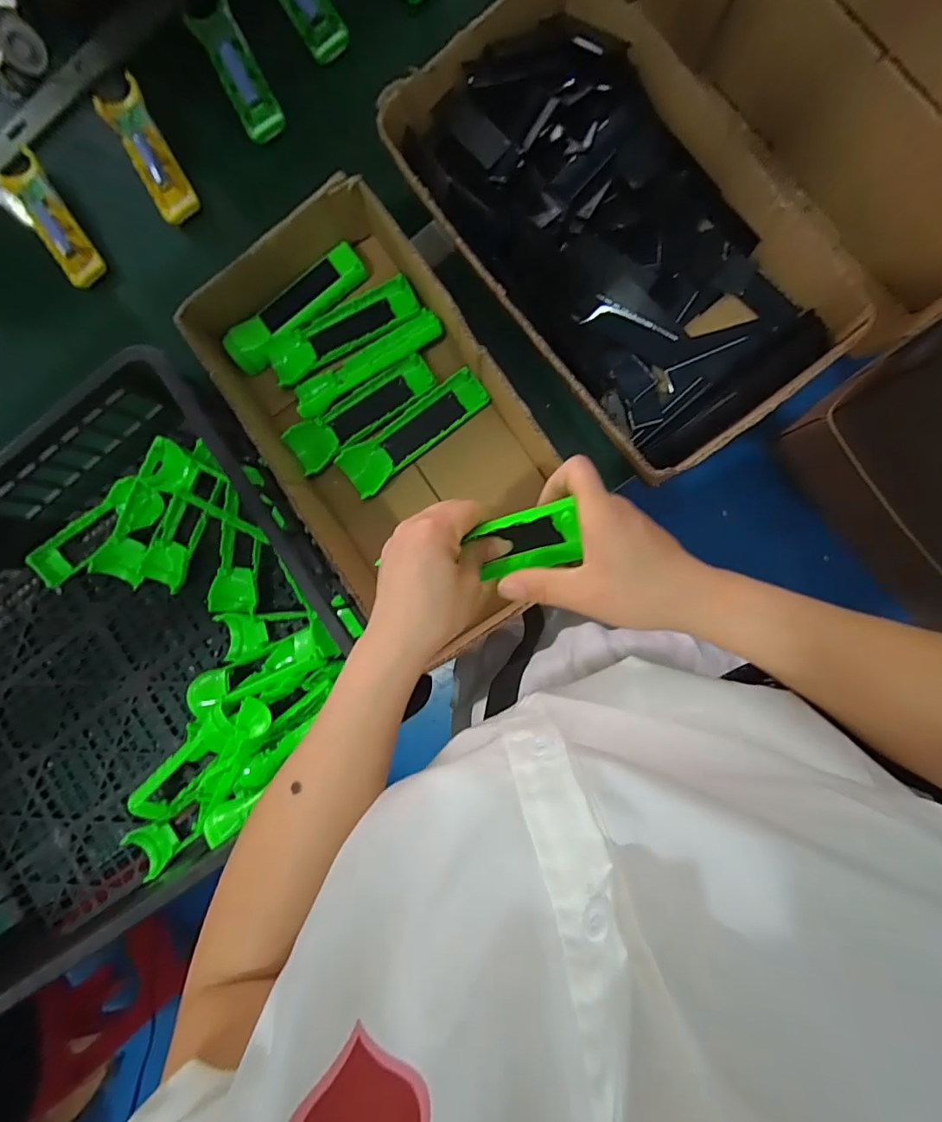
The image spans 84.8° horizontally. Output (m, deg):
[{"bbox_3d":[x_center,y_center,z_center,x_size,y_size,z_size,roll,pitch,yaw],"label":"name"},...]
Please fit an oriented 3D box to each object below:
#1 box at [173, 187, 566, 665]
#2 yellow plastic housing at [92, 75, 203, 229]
[{"bbox_3d":[-0.086,-0.142,0.518,0.229,0.090,0.402,-35,85,7],"label":"box"},{"bbox_3d":[-0.379,-0.480,0.603,0.054,0.034,0.175,-30,86,7],"label":"yellow plastic housing"}]

